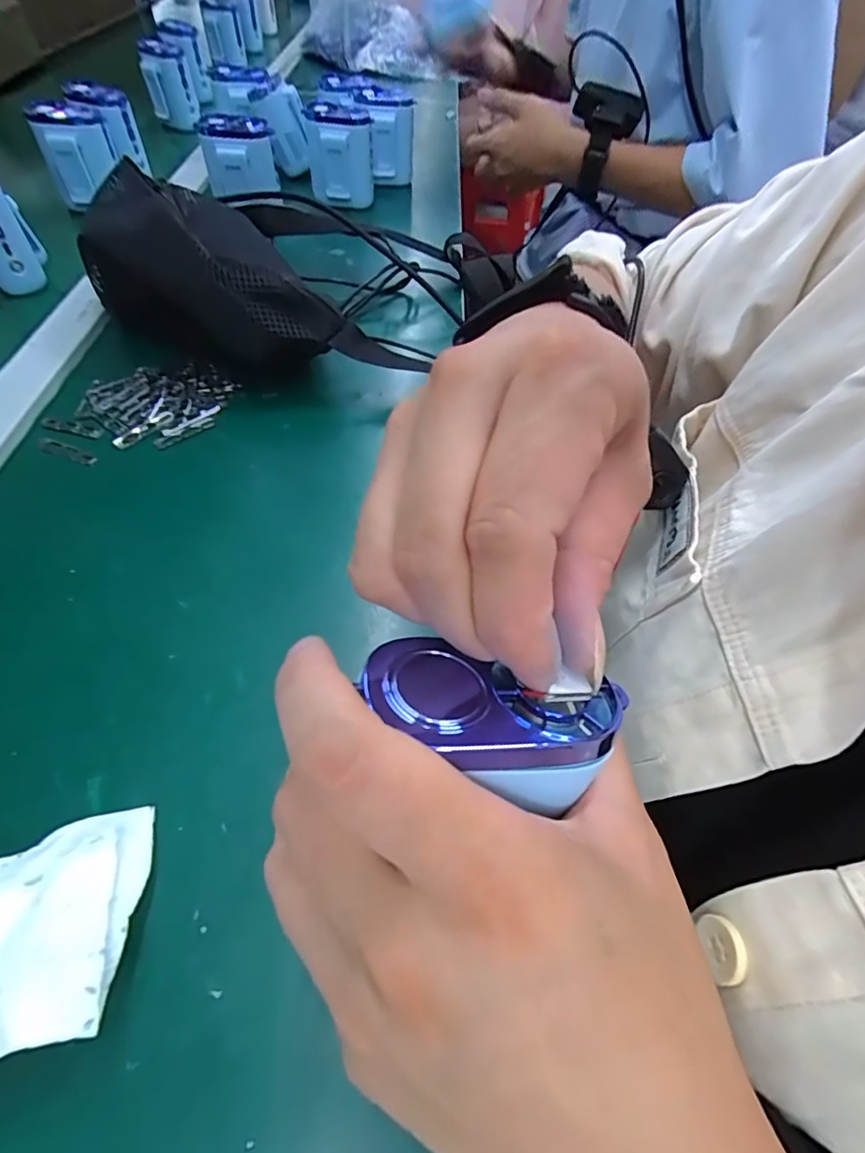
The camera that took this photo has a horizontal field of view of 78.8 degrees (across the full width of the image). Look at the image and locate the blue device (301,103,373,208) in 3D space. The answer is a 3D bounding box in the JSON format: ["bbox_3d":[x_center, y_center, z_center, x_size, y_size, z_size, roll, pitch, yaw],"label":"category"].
[{"bbox_3d":[-0.100,-0.452,0.571,0.067,0.084,0.054,-6,55,-8],"label":"blue device"}]

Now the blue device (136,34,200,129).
[{"bbox_3d":[-0.367,-0.684,0.731,0.063,0.088,0.084,-18,57,-15],"label":"blue device"}]

